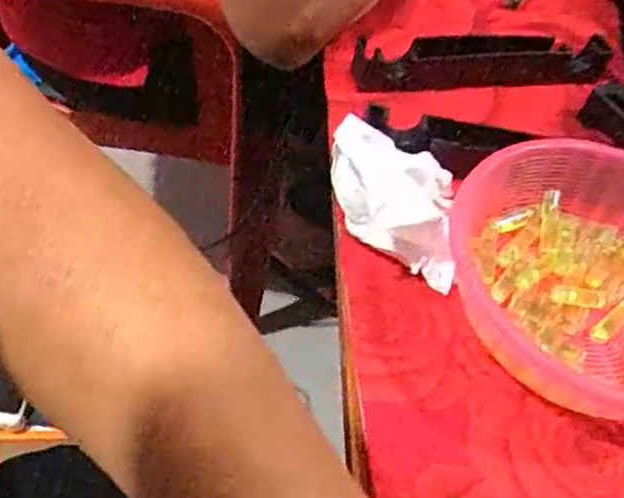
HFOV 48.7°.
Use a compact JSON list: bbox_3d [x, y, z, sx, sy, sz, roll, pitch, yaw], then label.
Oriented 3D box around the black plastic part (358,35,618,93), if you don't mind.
[{"bbox_3d":[0.127,-0.138,0.499,0.198,0.032,0.032,-2,52,-13],"label":"black plastic part"}]

